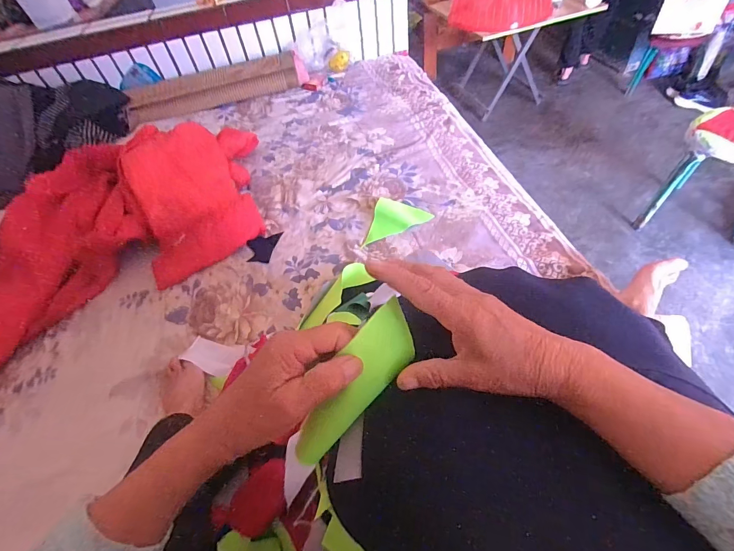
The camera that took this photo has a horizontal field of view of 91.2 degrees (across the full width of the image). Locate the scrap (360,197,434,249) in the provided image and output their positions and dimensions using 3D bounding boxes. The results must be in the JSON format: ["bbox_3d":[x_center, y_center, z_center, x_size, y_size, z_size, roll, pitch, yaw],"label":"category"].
[{"bbox_3d":[0.074,-0.120,0.854,0.132,0.029,0.126,12,57,12],"label":"scrap"}]

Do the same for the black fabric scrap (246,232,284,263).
[{"bbox_3d":[-0.250,-0.069,0.858,0.069,0.013,0.096,5,53,13],"label":"black fabric scrap"}]

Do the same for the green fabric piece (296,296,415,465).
[{"bbox_3d":[-0.011,0.081,0.274,0.131,0.051,0.024,-50,23,-14],"label":"green fabric piece"}]

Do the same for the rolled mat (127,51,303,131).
[{"bbox_3d":[-0.524,-0.661,1.264,0.597,0.078,0.145,-22,54,-12],"label":"rolled mat"}]

